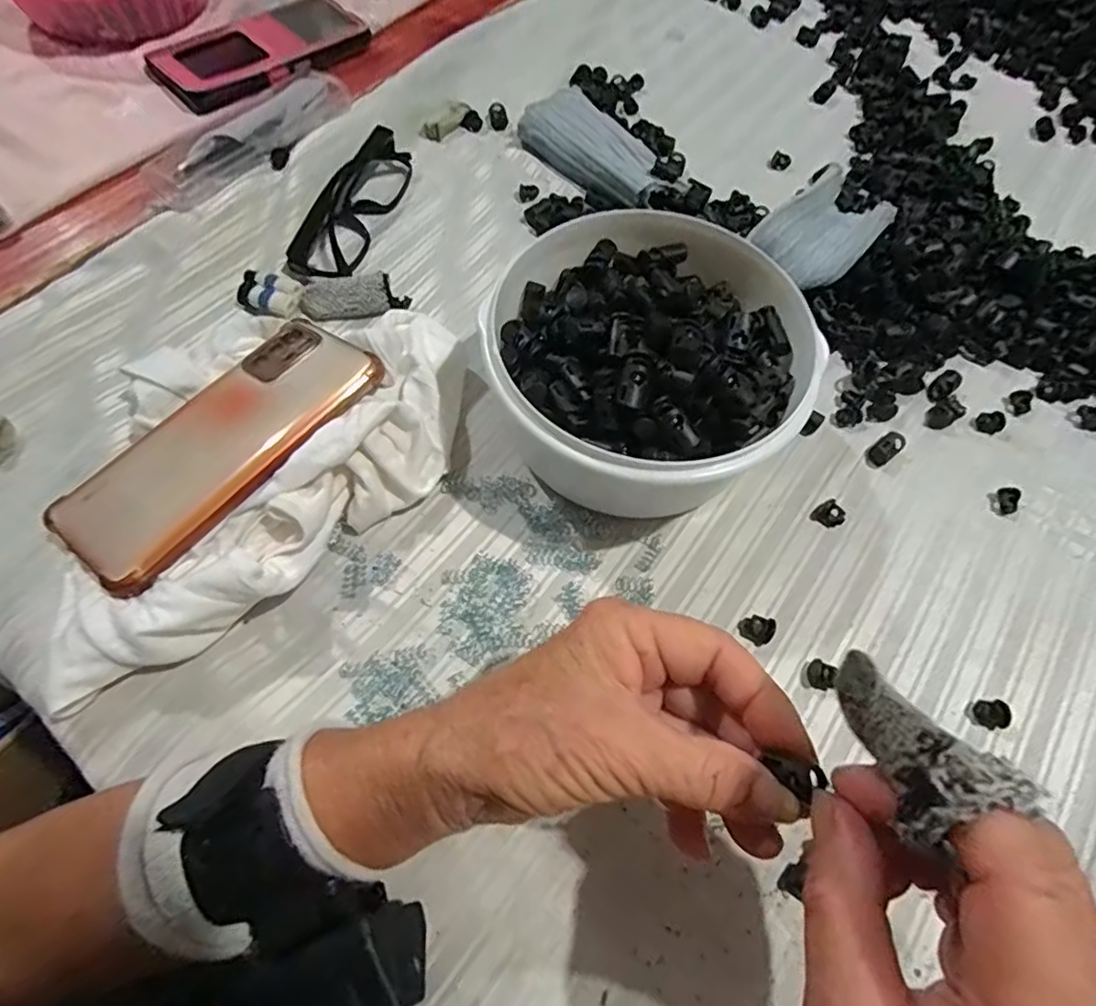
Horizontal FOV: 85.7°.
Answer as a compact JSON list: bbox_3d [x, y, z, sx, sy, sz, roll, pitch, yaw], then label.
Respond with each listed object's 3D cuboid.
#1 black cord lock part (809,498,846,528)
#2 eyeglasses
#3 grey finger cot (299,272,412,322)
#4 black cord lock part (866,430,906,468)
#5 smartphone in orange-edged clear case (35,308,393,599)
[{"bbox_3d":[0.157,0.006,0.327,0.016,0.006,0.015,1,64,-2],"label":"black cord lock part"},{"bbox_3d":[-0.130,-0.203,0.401,0.031,0.022,0.132,15,65,5],"label":"eyeglasses"},{"bbox_3d":[-0.122,-0.130,0.371,0.063,0.021,0.024,-4,65,-4],"label":"grey finger cot"},{"bbox_3d":[0.198,-0.032,0.345,0.023,0.009,0.013,-36,71,-18],"label":"black cord lock part"},{"bbox_3d":[-0.164,-0.033,0.297,0.079,0.010,0.161,31,67,26],"label":"smartphone in orange-edged clear case"}]

